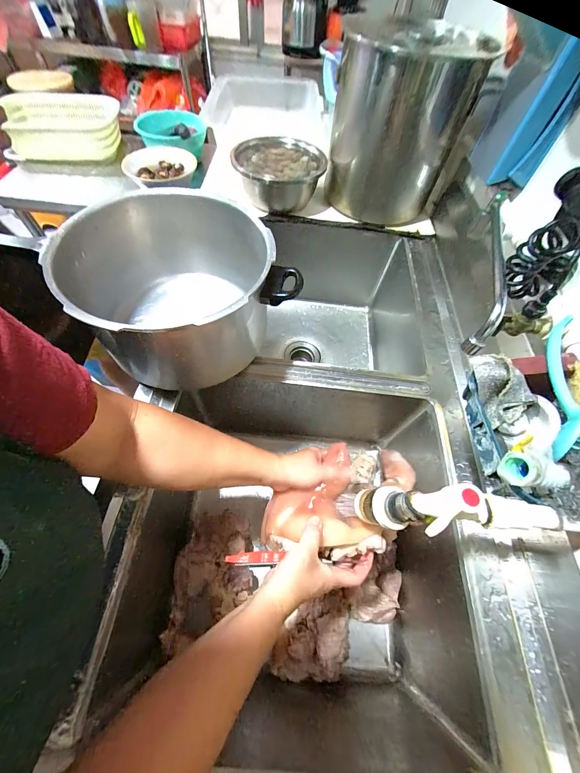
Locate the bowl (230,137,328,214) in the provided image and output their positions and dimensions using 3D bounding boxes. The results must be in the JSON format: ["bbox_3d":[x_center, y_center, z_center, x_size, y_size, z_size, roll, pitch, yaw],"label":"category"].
[{"bbox_3d":[-0.025,-0.551,0.751,0.228,0.102,0.234,3,60,-1],"label":"bowl"}]

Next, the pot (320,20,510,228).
[{"bbox_3d":[0.248,-0.629,0.702,0.269,0.320,0.277,1,60,-2],"label":"pot"}]

